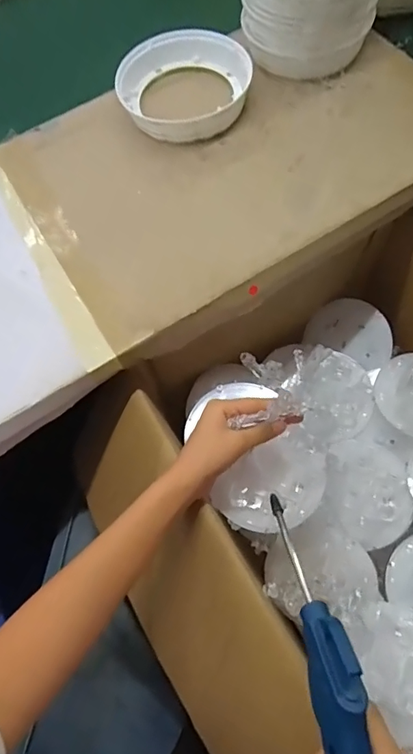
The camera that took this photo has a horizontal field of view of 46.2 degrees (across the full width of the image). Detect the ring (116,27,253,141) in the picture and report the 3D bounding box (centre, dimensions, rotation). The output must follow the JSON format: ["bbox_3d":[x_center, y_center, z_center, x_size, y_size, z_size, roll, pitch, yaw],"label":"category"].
[{"bbox_3d":[-0.024,-0.341,0.561,0.148,0.041,0.144,-1,66,2],"label":"ring"}]

